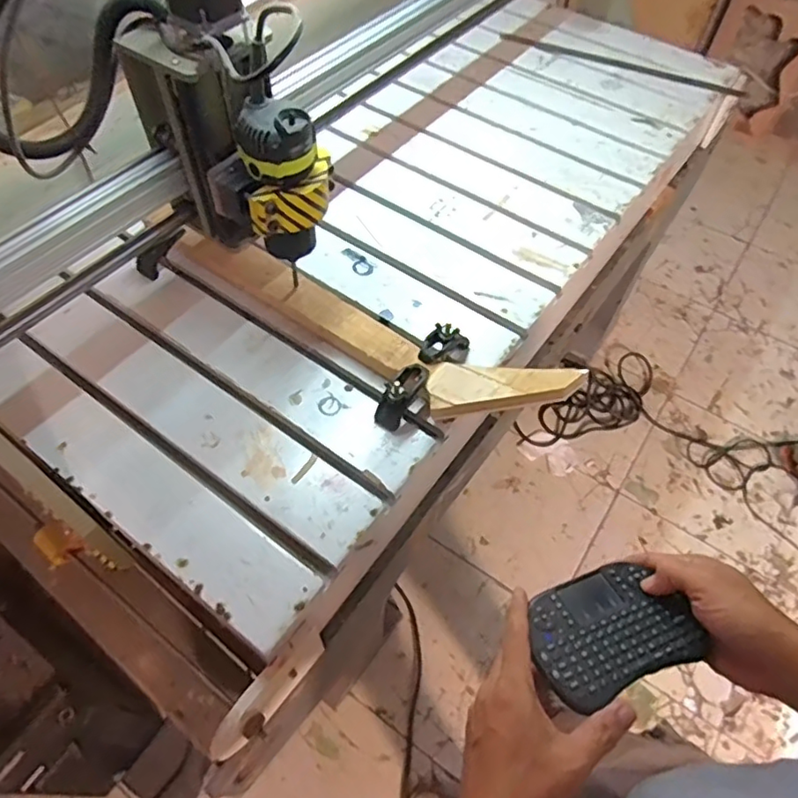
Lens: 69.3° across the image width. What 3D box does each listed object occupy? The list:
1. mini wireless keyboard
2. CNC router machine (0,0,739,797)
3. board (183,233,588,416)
[{"bbox_3d":[0.167,0.185,0.466,0.127,0.019,0.090,-13,42,-15],"label":"mini wireless keyboard"},{"bbox_3d":[0.009,-0.323,0.846,0.591,0.517,1.399,30,61,19],"label":"CNC router machine"},{"bbox_3d":[-0.061,-0.094,0.757,0.579,0.061,0.115,25,59,16],"label":"board"}]

